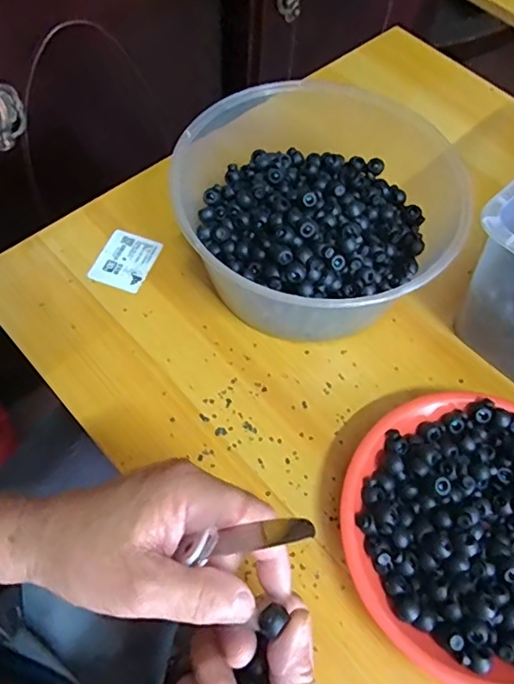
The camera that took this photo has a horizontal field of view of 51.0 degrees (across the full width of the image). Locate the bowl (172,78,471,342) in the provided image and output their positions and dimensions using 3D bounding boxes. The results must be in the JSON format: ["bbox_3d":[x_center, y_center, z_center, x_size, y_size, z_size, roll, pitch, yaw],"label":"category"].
[{"bbox_3d":[0.052,-0.113,0.468,0.226,0.106,0.206,2,63,-3],"label":"bowl"}]

